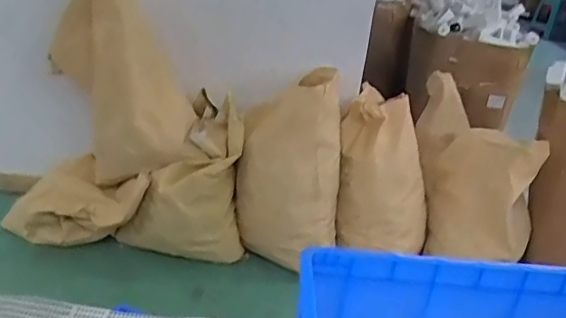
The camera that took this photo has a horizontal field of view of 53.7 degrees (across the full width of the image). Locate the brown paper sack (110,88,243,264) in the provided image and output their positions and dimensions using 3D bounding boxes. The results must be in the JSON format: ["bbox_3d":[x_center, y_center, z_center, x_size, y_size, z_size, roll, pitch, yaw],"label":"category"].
[{"bbox_3d":[-0.323,0.071,1.864,0.403,0.469,0.259,6,24,-1],"label":"brown paper sack"}]

